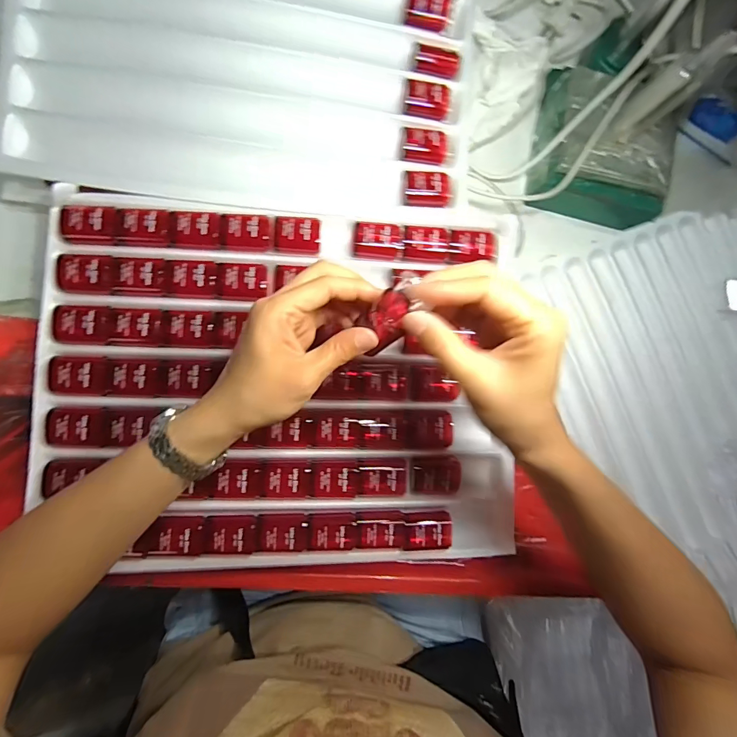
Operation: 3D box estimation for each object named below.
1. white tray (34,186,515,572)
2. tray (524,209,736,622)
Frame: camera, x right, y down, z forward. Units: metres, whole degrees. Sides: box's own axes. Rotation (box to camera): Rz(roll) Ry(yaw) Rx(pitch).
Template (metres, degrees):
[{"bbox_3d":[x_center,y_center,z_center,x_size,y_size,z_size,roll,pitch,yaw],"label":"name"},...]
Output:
[{"bbox_3d":[-0.067,0.009,0.343,0.383,0.033,0.305,2,83,-7],"label":"white tray"},{"bbox_3d":[0.342,0.040,0.387,0.294,0.017,0.380,-21,86,-9],"label":"tray"}]

